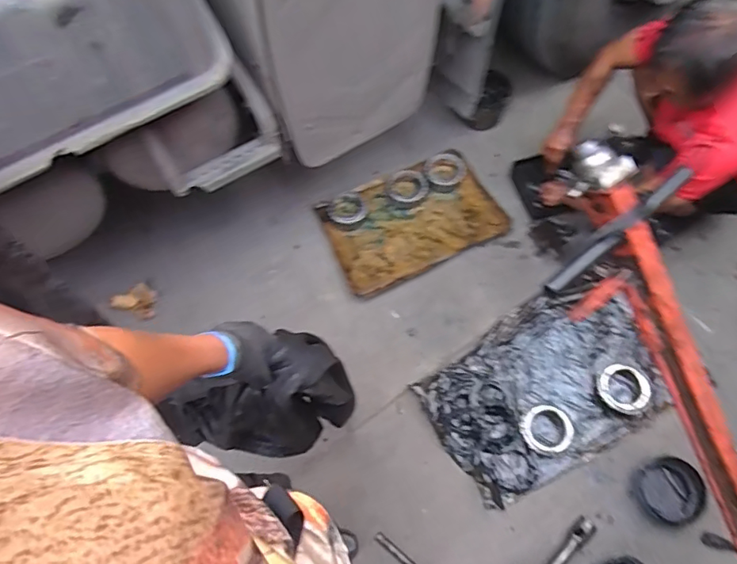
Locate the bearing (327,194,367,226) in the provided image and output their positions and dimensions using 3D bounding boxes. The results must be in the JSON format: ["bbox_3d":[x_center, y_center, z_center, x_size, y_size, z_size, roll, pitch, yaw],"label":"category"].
[{"bbox_3d":[-0.072,-0.244,1.688,0.125,0.024,0.116,-1,66,2],"label":"bearing"}]

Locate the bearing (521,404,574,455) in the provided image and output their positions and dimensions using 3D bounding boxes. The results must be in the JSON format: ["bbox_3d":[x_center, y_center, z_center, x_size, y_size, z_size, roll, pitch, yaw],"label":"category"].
[{"bbox_3d":[0.487,0.400,1.366,0.134,0.024,0.128,-1,66,2],"label":"bearing"}]

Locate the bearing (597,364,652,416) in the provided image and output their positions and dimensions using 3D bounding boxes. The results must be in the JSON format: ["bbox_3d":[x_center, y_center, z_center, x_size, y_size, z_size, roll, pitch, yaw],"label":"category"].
[{"bbox_3d":[0.714,0.295,1.399,0.136,0.026,0.136,-1,66,2],"label":"bearing"}]

